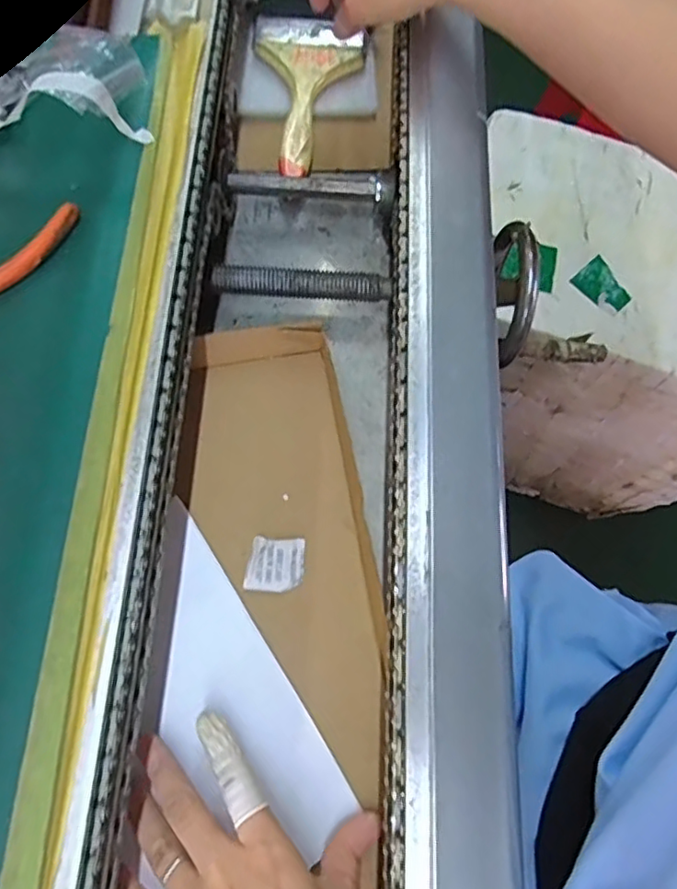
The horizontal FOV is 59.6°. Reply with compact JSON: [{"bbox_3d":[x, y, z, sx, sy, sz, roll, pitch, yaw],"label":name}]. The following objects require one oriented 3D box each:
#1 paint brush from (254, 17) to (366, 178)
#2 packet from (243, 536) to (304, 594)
[{"bbox_3d":[-0.027,-0.288,0.487,0.090,0.019,0.158,3,71,0],"label":"paint brush"},{"bbox_3d":[-0.040,0.076,0.377,0.035,0.005,0.034,5,71,1],"label":"packet"}]

